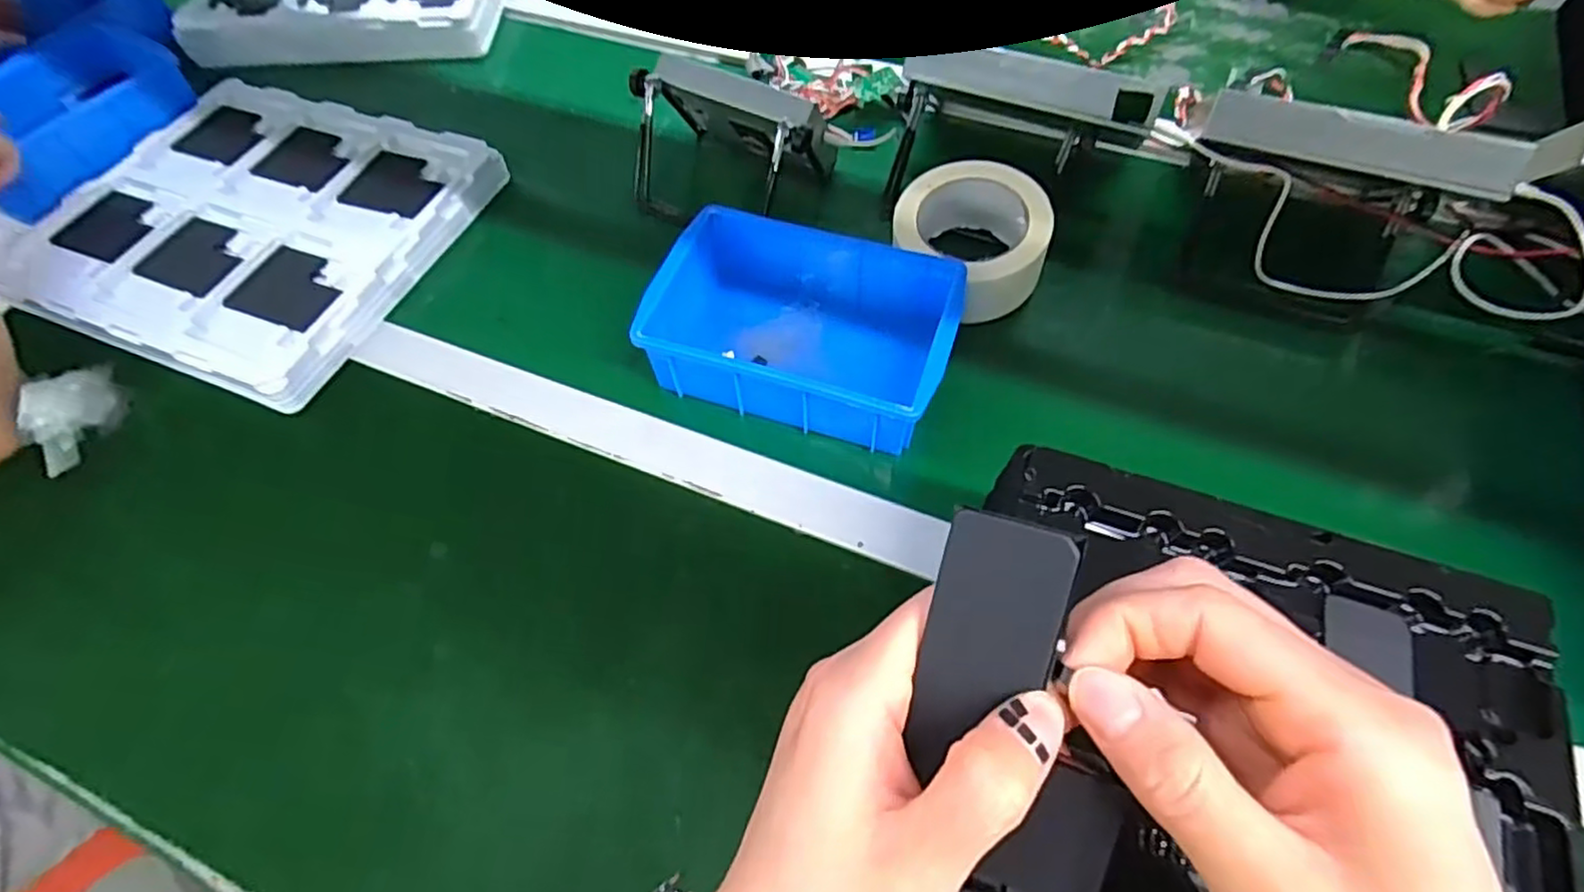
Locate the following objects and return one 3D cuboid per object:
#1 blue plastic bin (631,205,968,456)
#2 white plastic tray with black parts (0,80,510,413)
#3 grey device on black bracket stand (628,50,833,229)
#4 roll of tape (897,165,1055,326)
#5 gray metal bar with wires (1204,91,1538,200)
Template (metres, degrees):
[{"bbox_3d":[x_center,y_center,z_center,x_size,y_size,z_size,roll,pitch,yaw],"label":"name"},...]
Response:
[{"bbox_3d":[0.011,-0.087,0.494,0.203,0.065,0.153,15,62,11],"label":"blue plastic bin"},{"bbox_3d":[-0.472,-0.194,0.601,0.348,0.031,0.284,20,63,14],"label":"white plastic tray with black parts"},{"bbox_3d":[-0.052,-0.260,0.588,0.172,0.096,0.112,14,62,11],"label":"grey device on black bracket stand"},{"bbox_3d":[0.136,-0.160,0.526,0.113,0.063,0.110,-1,60,2],"label":"roll of tape"},{"bbox_3d":[0.383,-0.205,0.469,0.182,0.032,0.021,22,64,15],"label":"gray metal bar with wires"}]

